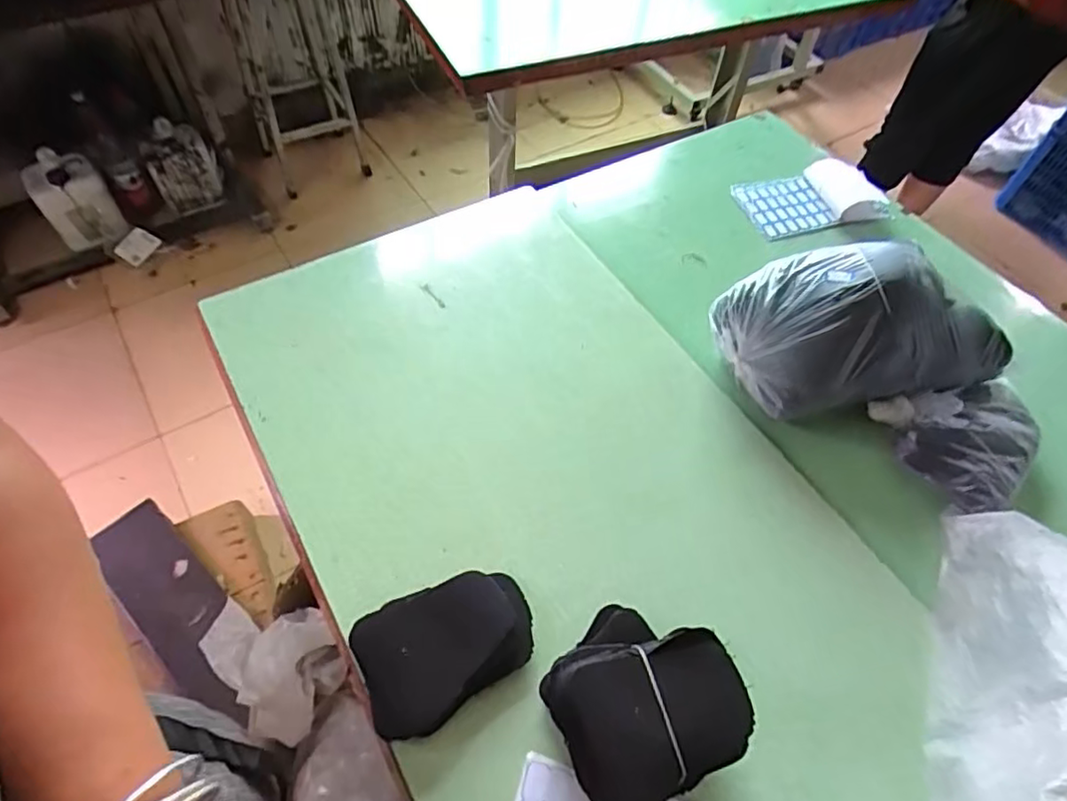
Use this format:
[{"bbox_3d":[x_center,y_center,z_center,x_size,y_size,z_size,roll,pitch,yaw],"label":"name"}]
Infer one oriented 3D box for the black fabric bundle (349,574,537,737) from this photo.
[{"bbox_3d":[-0.081,0.229,0.581,0.169,0.049,0.115,-26,61,-18],"label":"black fabric bundle"}]

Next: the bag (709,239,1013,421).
[{"bbox_3d":[0.384,-0.087,0.734,0.316,0.139,0.165,-10,59,-1],"label":"bag"}]

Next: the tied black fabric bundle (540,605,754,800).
[{"bbox_3d":[0.091,0.259,0.530,0.147,0.095,0.153,-27,62,-19],"label":"tied black fabric bundle"}]

